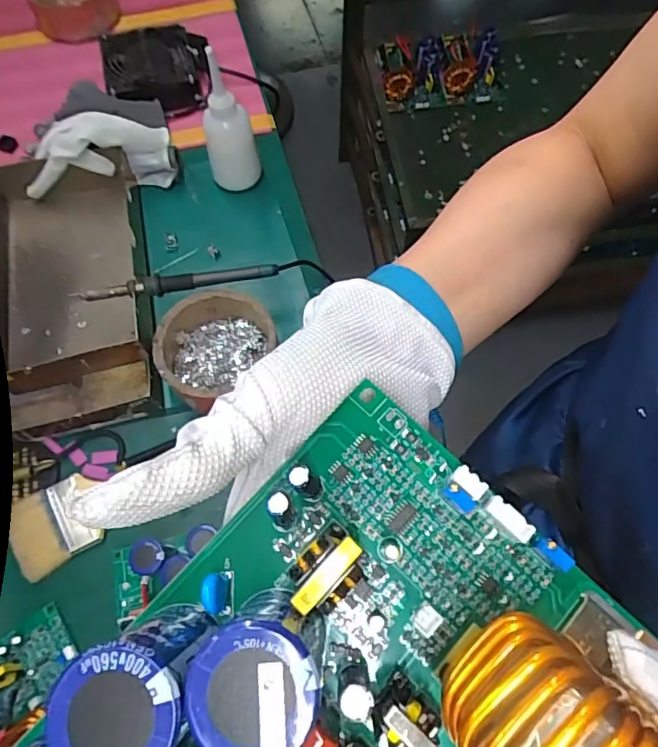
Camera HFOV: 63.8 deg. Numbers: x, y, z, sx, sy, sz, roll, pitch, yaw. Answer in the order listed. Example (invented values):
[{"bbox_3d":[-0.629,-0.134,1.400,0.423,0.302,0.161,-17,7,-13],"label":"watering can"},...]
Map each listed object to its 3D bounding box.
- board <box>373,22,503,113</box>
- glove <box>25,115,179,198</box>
[{"bbox_3d":[0.246,-0.684,1.185,0.278,0.071,0.191,-13,66,-5],"label":"board"},{"bbox_3d":[-0.280,-0.265,0.639,0.175,0.087,0.065,-6,65,-2],"label":"glove"}]

